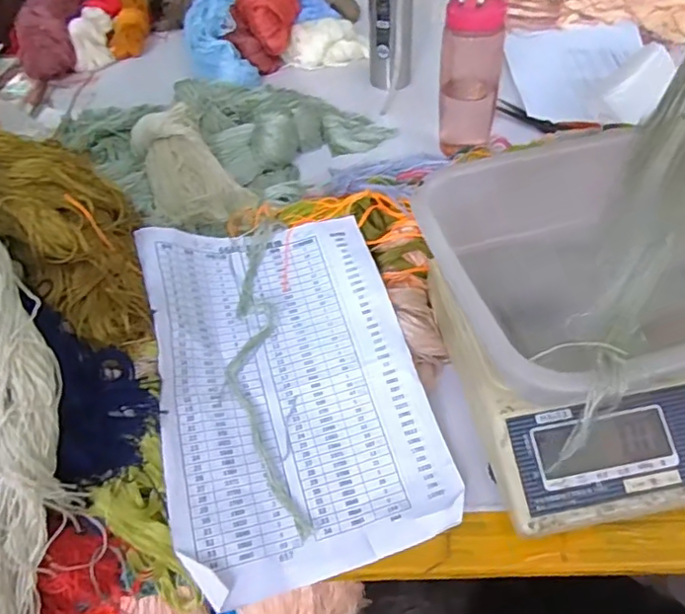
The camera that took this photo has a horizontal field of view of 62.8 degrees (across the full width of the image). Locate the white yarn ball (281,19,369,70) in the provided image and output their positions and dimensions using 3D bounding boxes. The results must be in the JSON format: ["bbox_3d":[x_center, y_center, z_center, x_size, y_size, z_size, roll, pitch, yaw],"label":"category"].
[{"bbox_3d":[-0.030,-0.426,0.909,0.131,0.056,0.064,-14,48,-8],"label":"white yarn ball"}]

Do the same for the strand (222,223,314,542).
[{"bbox_3d":[-0.068,0.046,0.451,0.053,0.011,0.264,-8,62,-3],"label":"strand"}]

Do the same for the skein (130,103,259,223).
[{"bbox_3d":[-0.182,-0.165,0.652,0.100,0.048,0.226,-24,63,-17],"label":"skein"}]

